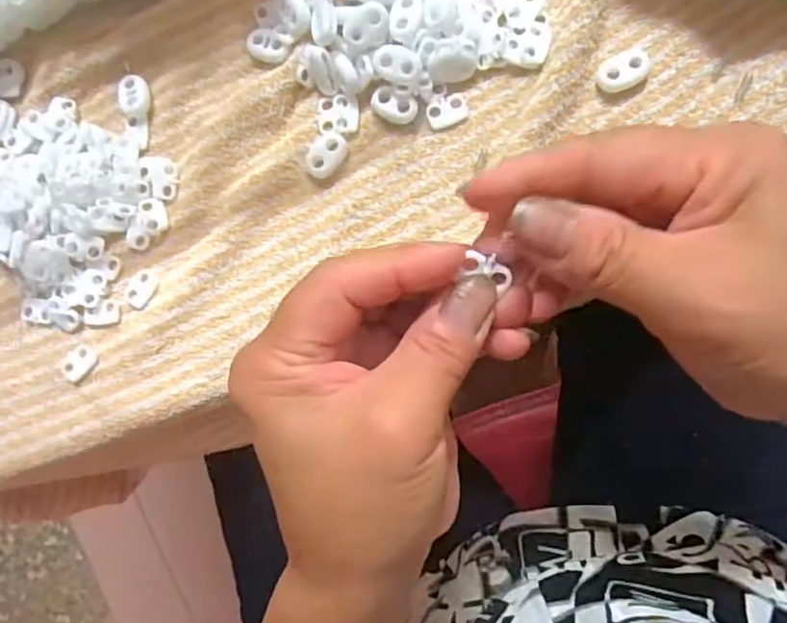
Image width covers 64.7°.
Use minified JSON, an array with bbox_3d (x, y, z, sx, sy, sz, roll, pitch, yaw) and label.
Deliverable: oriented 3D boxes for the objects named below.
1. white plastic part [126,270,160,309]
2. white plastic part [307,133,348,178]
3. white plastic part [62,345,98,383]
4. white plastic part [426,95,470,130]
[{"bbox_3d":[-0.124,-0.011,0.308,0.013,0.004,0.019,41,92,10],"label":"white plastic part"},{"bbox_3d":[-0.032,-0.074,0.293,0.015,0.005,0.022,41,92,10],"label":"white plastic part"},{"bbox_3d":[-0.157,0.026,0.310,0.019,0.004,0.013,-43,81,3],"label":"white plastic part"},{"bbox_3d":[0.025,-0.092,0.286,0.019,0.004,0.013,-24,82,6],"label":"white plastic part"}]

